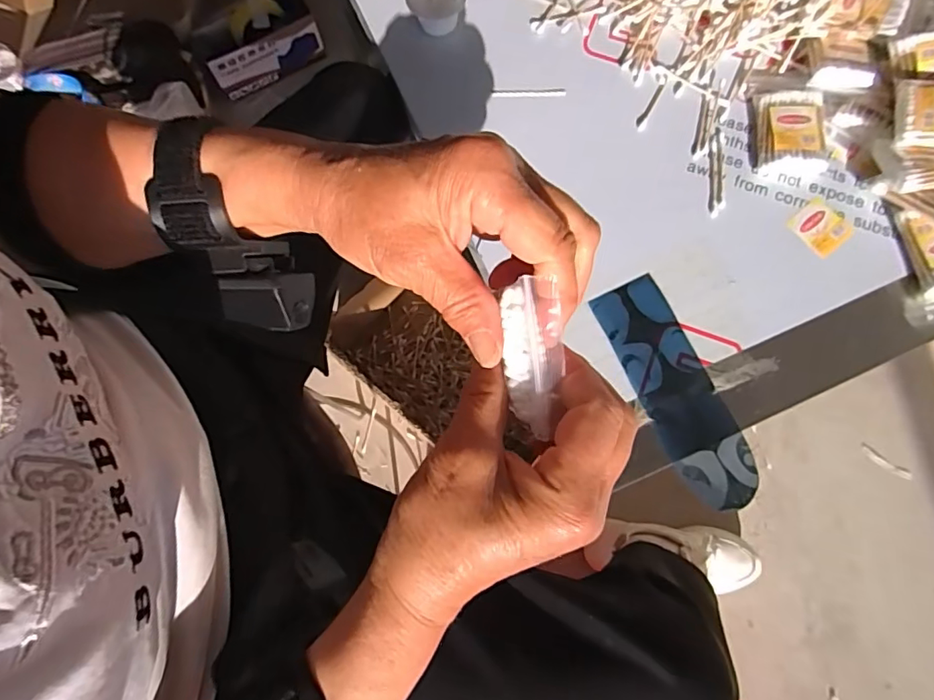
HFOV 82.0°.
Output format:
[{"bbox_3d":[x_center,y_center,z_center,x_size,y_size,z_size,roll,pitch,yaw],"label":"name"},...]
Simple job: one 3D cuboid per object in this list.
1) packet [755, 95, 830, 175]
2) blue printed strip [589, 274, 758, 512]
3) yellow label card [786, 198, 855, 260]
[{"bbox_3d":[0.286,-0.190,0.472,0.059,0.017,0.071,4,75,0],"label":"packet"},{"bbox_3d":[0.168,0.034,0.434,0.058,0.005,0.191,-24,77,-7],"label":"blue printed strip"},{"bbox_3d":[0.306,-0.106,0.465,0.041,0.004,0.043,-40,80,-10],"label":"yellow label card"}]

